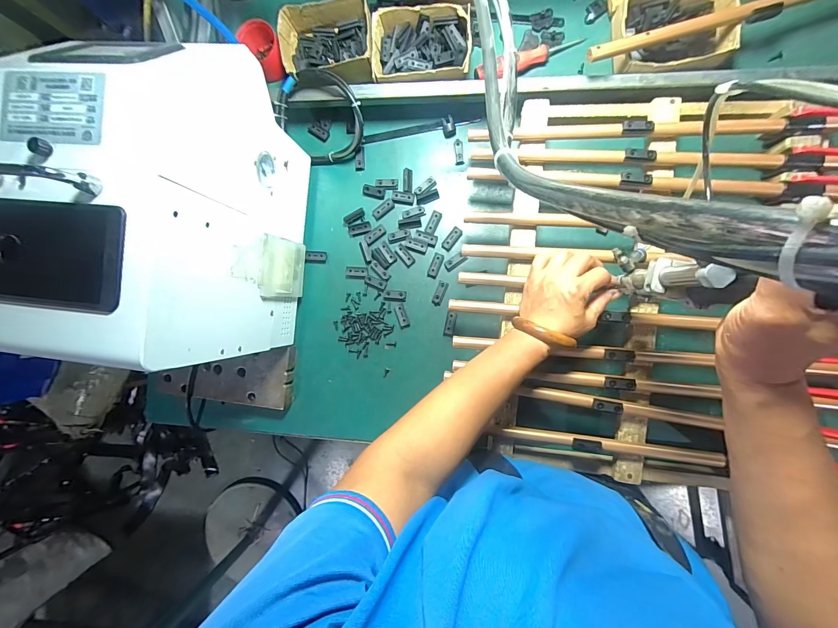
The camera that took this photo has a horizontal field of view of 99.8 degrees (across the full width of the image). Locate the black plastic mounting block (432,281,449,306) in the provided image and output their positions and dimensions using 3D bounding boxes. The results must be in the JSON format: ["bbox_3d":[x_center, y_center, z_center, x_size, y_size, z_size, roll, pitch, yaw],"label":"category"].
[{"bbox_3d":[0.032,-0.032,0.537,0.016,0.004,0.037,23,94,7],"label":"black plastic mounting block"}]

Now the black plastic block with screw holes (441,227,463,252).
[{"bbox_3d":[0.050,-0.114,0.536,0.017,0.004,0.037,38,96,6],"label":"black plastic block with screw holes"}]

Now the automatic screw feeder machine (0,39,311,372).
[{"bbox_3d":[-0.314,-0.121,0.443,0.246,0.298,0.346,4,91,8],"label":"automatic screw feeder machine"}]

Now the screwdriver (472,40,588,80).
[{"bbox_3d":[0.160,-0.369,0.508,0.161,0.025,0.029,-15,89,8],"label":"screwdriver"}]

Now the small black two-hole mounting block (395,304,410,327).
[{"bbox_3d":[-0.026,0.002,0.546,0.015,0.005,0.035,-18,88,8],"label":"small black two-hole mounting block"}]

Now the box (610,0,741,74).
[{"bbox_3d":[0.334,-0.377,0.472,0.137,0.051,0.123,-7,90,8],"label":"box"}]

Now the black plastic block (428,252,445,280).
[{"bbox_3d":[0.025,-0.074,0.536,0.016,0.004,0.038,23,94,7],"label":"black plastic block"}]

